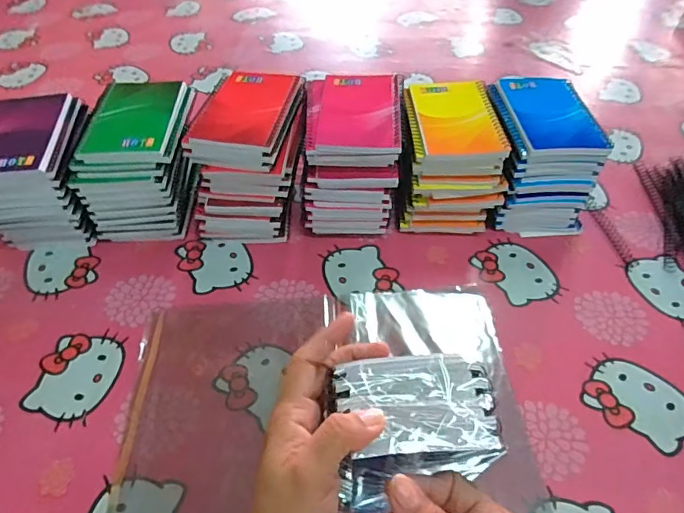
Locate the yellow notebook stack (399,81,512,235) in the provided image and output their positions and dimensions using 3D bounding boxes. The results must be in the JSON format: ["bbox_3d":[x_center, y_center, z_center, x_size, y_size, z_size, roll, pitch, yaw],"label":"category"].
[{"bbox_3d":[0.119,-0.110,0.530,0.104,0.115,0.134,1,49,1],"label":"yellow notebook stack"}]

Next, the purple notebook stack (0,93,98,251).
[{"bbox_3d":[-0.321,-0.087,0.504,0.095,0.119,0.127,-8,49,-7],"label":"purple notebook stack"}]

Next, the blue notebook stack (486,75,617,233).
[{"bbox_3d":[0.219,-0.114,0.533,0.103,0.112,0.139,1,49,1],"label":"blue notebook stack"}]

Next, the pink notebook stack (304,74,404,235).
[{"bbox_3d":[0.012,-0.109,0.520,0.095,0.123,0.132,3,49,3],"label":"pink notebook stack"}]

